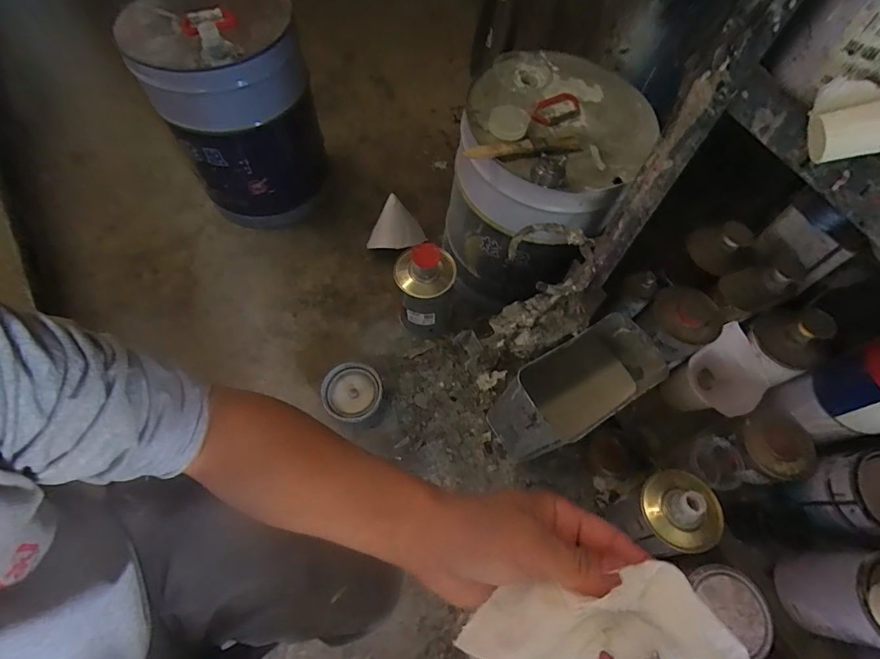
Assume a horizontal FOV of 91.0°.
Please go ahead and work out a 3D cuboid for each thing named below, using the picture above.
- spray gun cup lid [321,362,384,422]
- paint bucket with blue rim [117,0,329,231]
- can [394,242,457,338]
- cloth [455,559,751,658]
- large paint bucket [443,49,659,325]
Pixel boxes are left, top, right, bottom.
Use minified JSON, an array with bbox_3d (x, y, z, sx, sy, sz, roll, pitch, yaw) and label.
[{"bbox_3d":[-0.149,0.110,0.744,0.098,0.036,0.095,1,65,-2],"label":"spray gun cup lid"},{"bbox_3d":[-0.368,-0.419,0.815,0.239,0.367,0.297,-20,68,-11],"label":"paint bucket with blue rim"},{"bbox_3d":[-0.023,-0.063,0.736,0.097,0.197,0.083,-2,65,-3],"label":"can"},{"bbox_3d":[0.084,0.170,0.228,0.133,0.044,0.075,-21,63,24],"label":"cloth"},{"bbox_3d":[0.147,-0.224,0.702,0.273,0.322,0.253,1,65,-2],"label":"large paint bucket"}]

